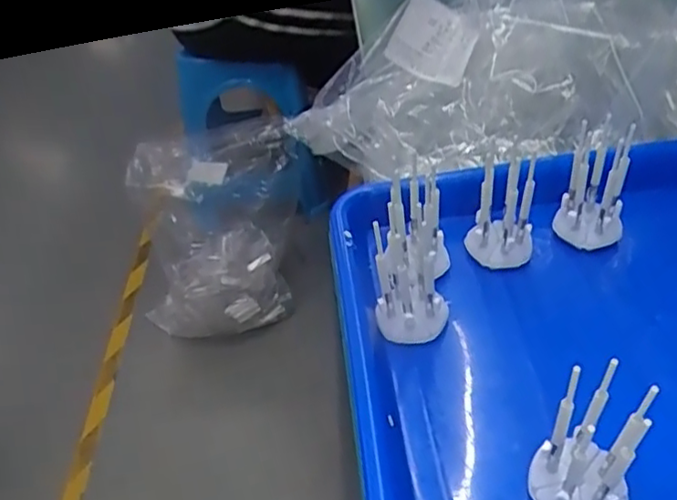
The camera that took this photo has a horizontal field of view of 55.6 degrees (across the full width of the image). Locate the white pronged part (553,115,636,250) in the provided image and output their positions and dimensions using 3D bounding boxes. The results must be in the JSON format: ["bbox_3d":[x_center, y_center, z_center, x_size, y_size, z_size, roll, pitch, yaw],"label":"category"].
[{"bbox_3d":[0.151,-0.038,0.377,0.036,0.074,0.019,10,23,18],"label":"white pronged part"}]

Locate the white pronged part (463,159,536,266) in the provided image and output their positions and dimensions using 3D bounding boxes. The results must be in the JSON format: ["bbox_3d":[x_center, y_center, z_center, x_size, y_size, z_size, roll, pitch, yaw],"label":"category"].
[{"bbox_3d":[0.095,-0.019,0.374,0.037,0.061,0.028,4,41,12],"label":"white pronged part"}]

